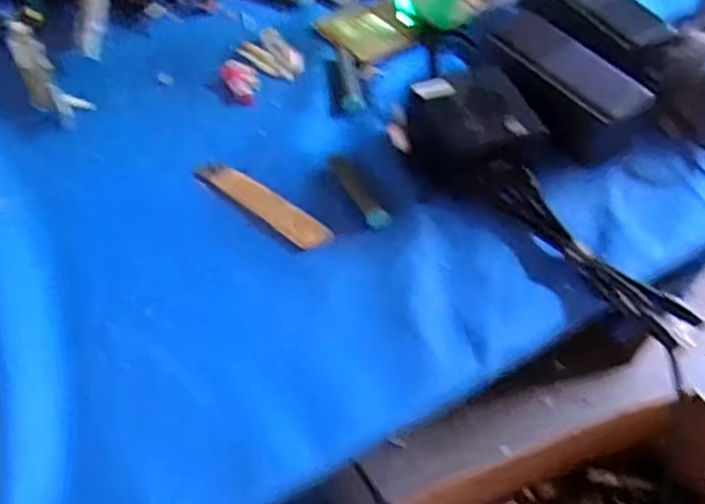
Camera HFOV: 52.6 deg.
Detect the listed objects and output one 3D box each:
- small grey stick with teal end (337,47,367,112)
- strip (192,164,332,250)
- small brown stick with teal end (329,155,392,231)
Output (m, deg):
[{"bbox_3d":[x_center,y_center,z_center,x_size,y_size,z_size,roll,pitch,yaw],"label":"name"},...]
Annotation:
[{"bbox_3d":[-0.002,-0.137,0.566,0.017,0.006,0.068,-3,54,-8],"label":"small grey stick with teal end"},{"bbox_3d":[-0.060,-0.033,0.482,0.102,0.004,0.022,34,57,18],"label":"strip"},{"bbox_3d":[0.004,-0.043,0.497,0.016,0.005,0.074,-22,59,-21],"label":"small brown stick with teal end"}]

